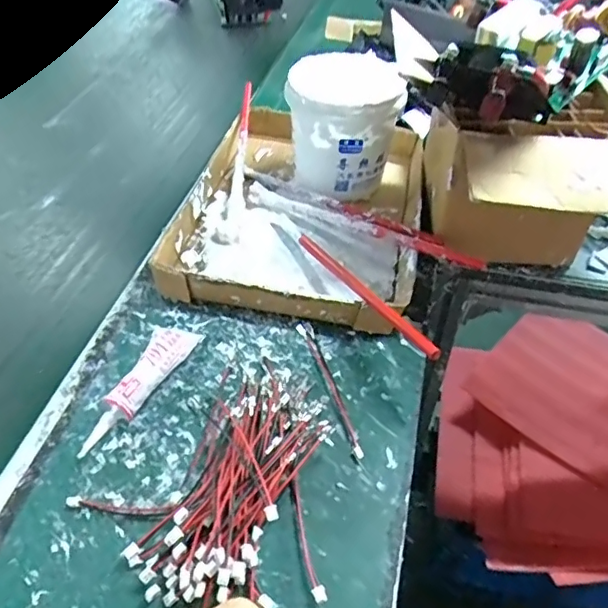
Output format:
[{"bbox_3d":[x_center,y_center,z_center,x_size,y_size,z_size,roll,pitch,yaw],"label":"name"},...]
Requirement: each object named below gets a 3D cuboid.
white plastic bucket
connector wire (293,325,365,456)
[{"bbox_3d":[0.043,-0.198,0.621,0.116,0.121,0.115,1,46,1],"label":"white plastic bucket"},{"bbox_3d":[0.021,0.065,0.455,0.011,0.006,0.136,-15,48,-14],"label":"connector wire"}]

